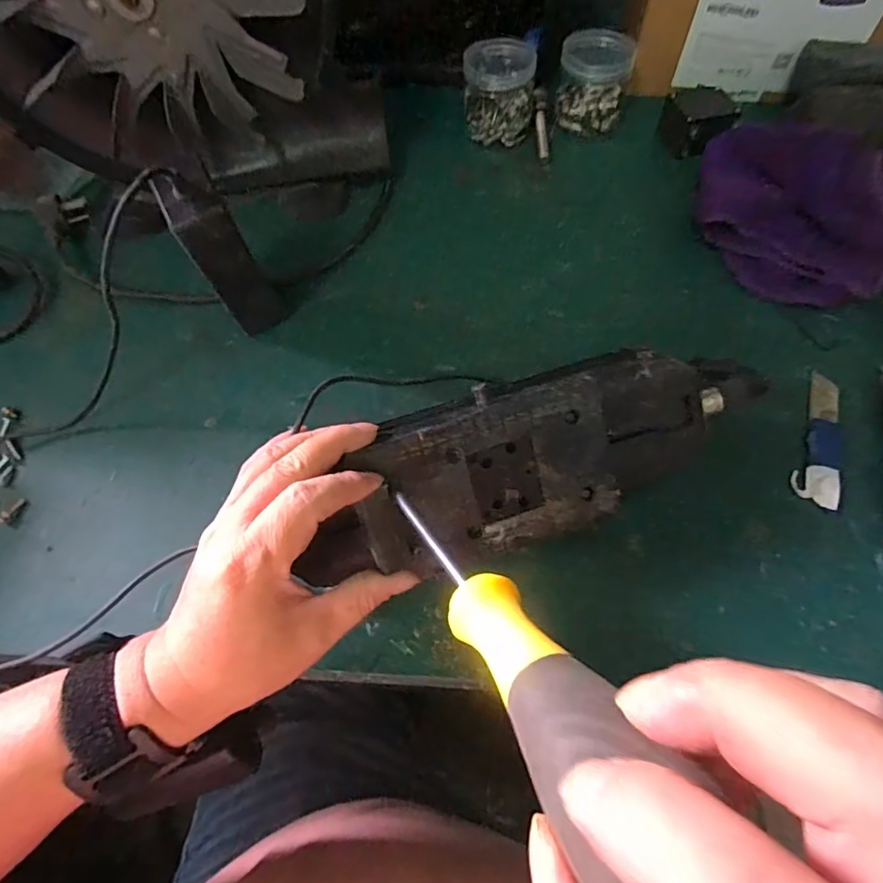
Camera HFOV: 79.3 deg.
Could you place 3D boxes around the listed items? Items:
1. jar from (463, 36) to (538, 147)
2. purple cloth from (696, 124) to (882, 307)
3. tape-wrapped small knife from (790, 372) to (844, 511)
[{"bbox_3d":[0.052,-0.315,0.482,0.061,0.065,0.051,4,63,4],"label":"jar"},{"bbox_3d":[0.259,-0.172,0.398,0.105,0.057,0.165,-33,67,-14],"label":"purple cloth"},{"bbox_3d":[0.247,-0.004,0.347,0.027,0.005,0.098,17,65,10],"label":"tape-wrapped small knife"}]

